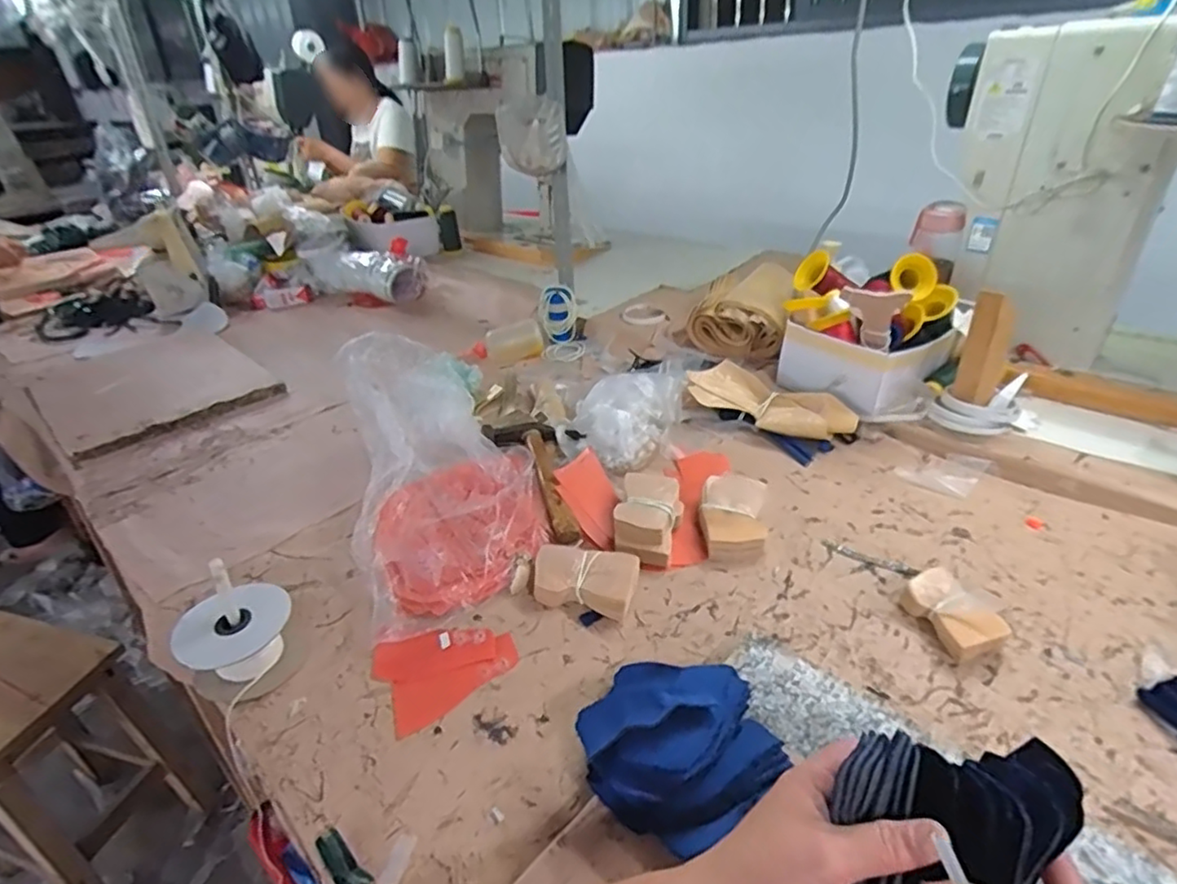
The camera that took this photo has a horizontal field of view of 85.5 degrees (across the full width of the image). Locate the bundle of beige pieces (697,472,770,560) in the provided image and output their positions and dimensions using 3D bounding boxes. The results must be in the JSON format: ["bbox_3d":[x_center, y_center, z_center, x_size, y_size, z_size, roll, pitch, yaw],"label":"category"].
[{"bbox_3d":[0.157,0.079,0.687,0.073,0.038,0.113,2,33,9],"label":"bundle of beige pieces"}]

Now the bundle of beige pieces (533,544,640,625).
[{"bbox_3d":[-0.006,0.133,0.624,0.104,0.027,0.066,10,35,21],"label":"bundle of beige pieces"}]

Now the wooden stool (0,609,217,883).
[{"bbox_3d":[-0.911,0.526,1.073,0.336,0.428,0.264,7,33,18],"label":"wooden stool"}]

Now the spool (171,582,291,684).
[{"bbox_3d":[-0.308,0.176,0.565,0.089,0.058,0.076,-23,37,-27],"label":"spool"}]

